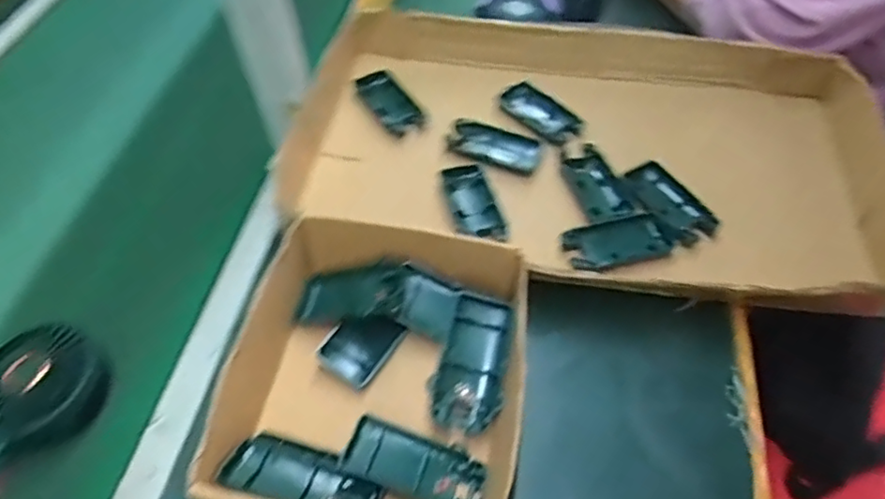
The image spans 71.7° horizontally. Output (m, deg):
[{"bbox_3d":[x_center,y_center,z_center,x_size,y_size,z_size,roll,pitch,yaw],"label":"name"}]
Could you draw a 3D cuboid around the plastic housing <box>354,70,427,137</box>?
[{"bbox_3d":[-0.056,-0.153,0.641,0.045,0.014,0.092,-27,56,-16],"label":"plastic housing"}]

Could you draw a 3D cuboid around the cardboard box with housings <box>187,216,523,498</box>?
[{"bbox_3d":[-0.042,0.087,0.430,0.186,0.072,0.226,9,54,10],"label":"cardboard box with housings"}]

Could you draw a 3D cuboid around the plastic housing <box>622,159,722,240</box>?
[{"bbox_3d":[0.207,-0.044,0.558,0.044,0.015,0.091,-31,57,-19],"label":"plastic housing"}]

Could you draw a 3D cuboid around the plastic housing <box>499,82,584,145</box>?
[{"bbox_3d":[0.101,-0.142,0.628,0.040,0.014,0.088,-31,57,-19],"label":"plastic housing"}]

